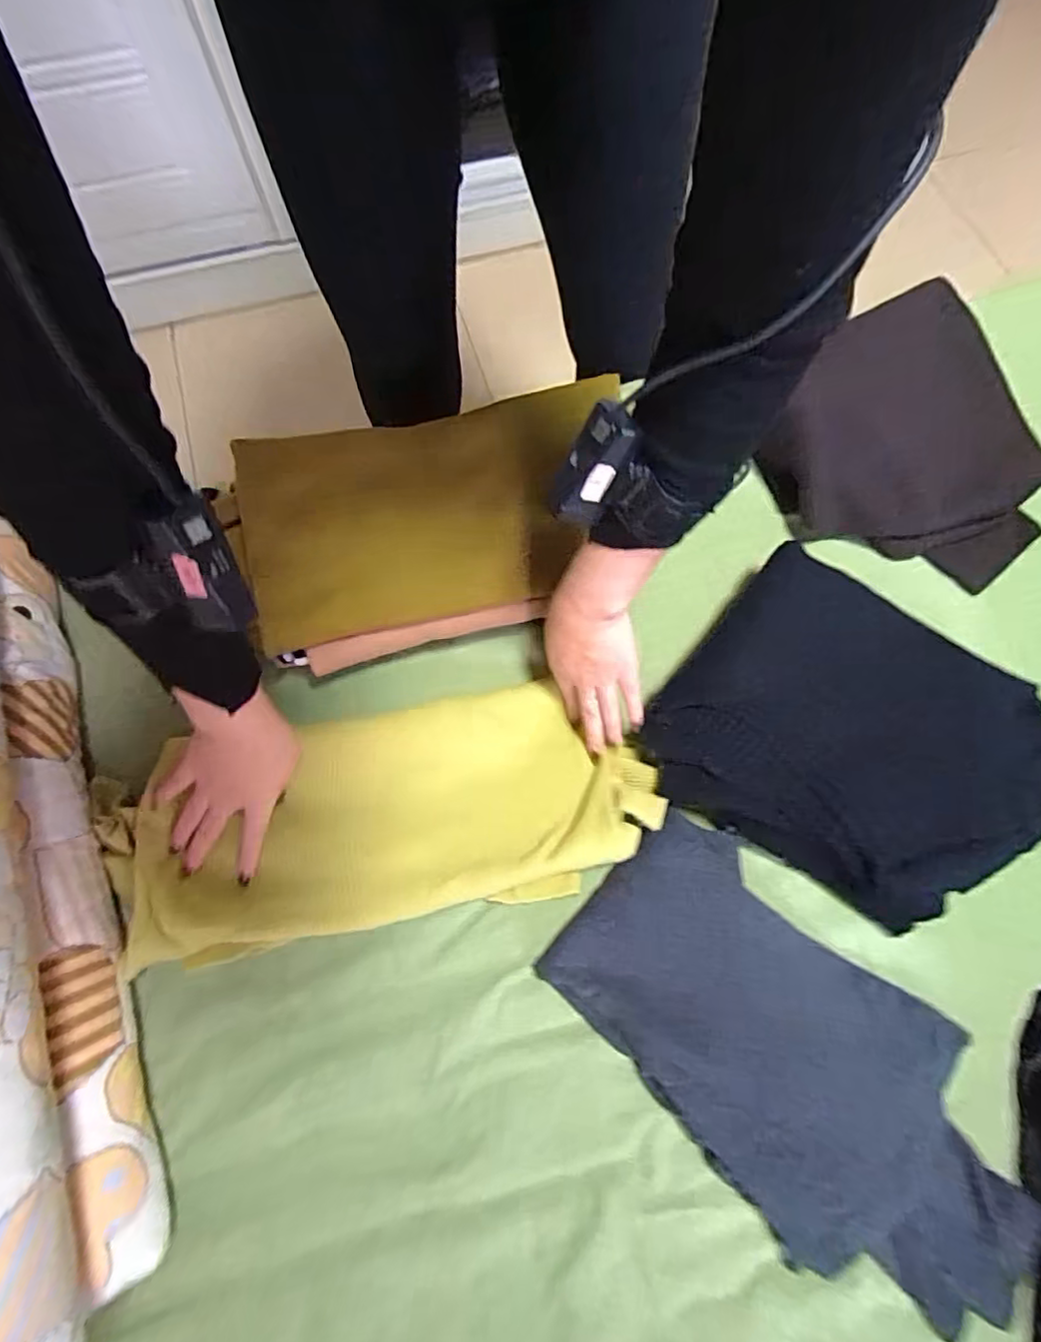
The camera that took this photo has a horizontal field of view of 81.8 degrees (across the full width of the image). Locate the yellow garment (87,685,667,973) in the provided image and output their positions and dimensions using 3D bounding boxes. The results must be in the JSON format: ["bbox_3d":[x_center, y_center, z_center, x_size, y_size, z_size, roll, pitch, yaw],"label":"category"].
[{"bbox_3d":[-0.104,0.125,0.507,0.428,0.054,0.169,-12,71,-5],"label":"yellow garment"}]

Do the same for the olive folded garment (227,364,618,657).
[{"bbox_3d":[-0.068,-0.136,0.505,0.352,0.044,0.177,-13,87,-11],"label":"olive folded garment"}]

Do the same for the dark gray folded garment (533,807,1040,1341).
[{"bbox_3d":[0.205,0.287,0.449,0.367,0.025,0.194,41,75,13],"label":"dark gray folded garment"}]

